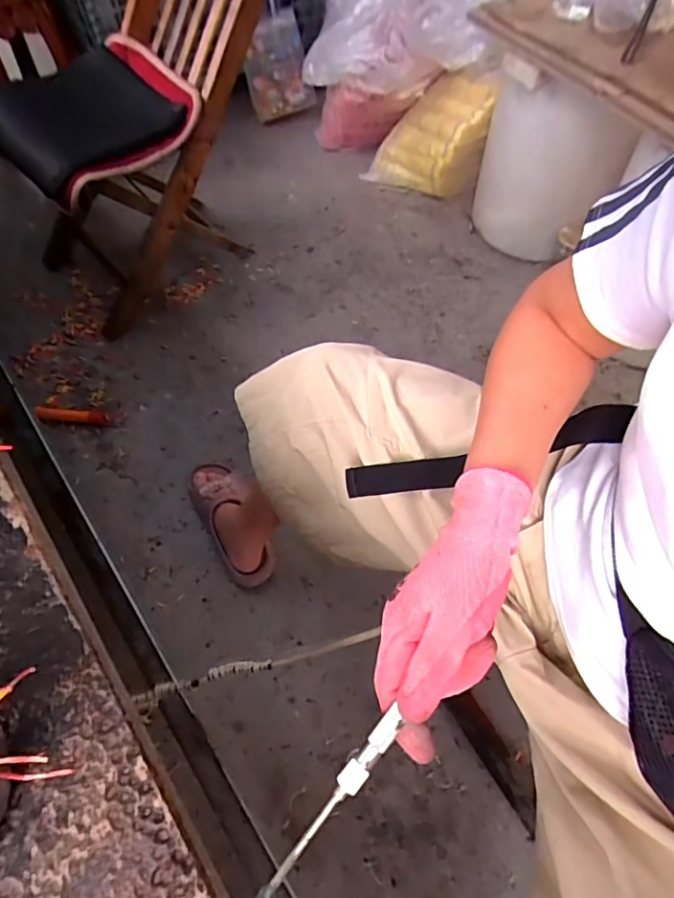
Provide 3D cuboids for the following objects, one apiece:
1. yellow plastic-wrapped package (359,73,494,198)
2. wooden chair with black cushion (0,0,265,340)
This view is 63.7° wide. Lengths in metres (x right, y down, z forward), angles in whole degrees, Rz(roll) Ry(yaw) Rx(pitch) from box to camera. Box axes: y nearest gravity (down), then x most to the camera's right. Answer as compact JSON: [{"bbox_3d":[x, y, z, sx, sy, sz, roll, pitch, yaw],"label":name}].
[{"bbox_3d":[0.241,-0.818,1.397,0.282,0.251,0.144,7,58,3],"label":"yellow plastic-wrapped package"},{"bbox_3d":[-0.422,-0.686,1.151,0.609,0.603,0.433,-37,68,-20],"label":"wooden chair with black cushion"}]

